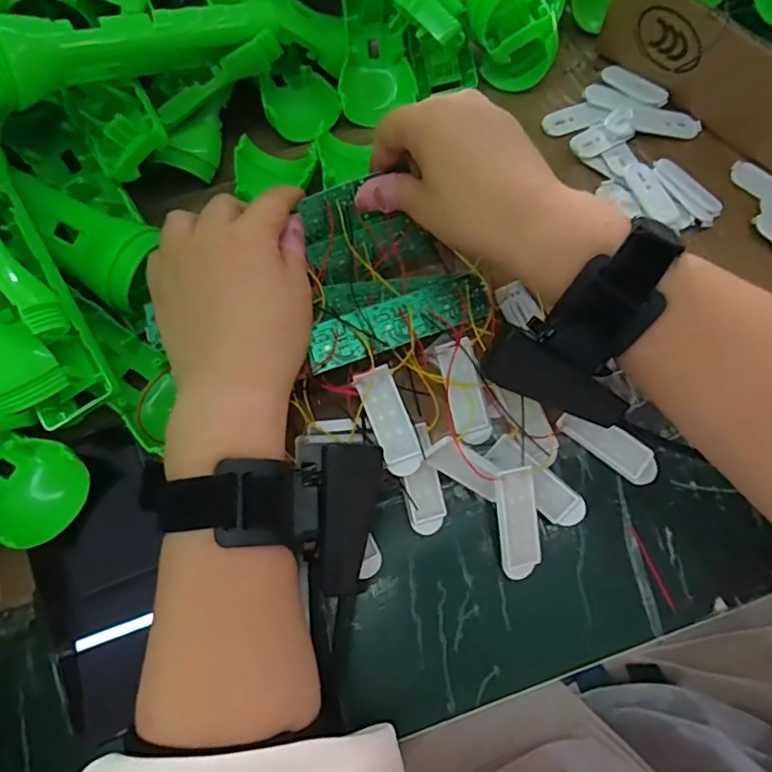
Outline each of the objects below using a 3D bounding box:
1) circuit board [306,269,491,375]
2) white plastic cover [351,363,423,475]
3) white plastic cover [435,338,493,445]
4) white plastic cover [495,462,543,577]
[{"bbox_3d":[0.008,-0.036,0.301,0.103,0.007,0.027,-22,68,-5],"label":"circuit board"},{"bbox_3d":[0.002,0.018,0.292,0.020,0.004,0.057,-20,75,-7],"label":"white plastic cover"},{"bbox_3d":[0.044,0.003,0.309,0.021,0.013,0.057,-15,90,-2],"label":"white plastic cover"},{"bbox_3d":[0.068,0.071,0.285,0.021,0.008,0.057,-6,94,0],"label":"white plastic cover"}]

